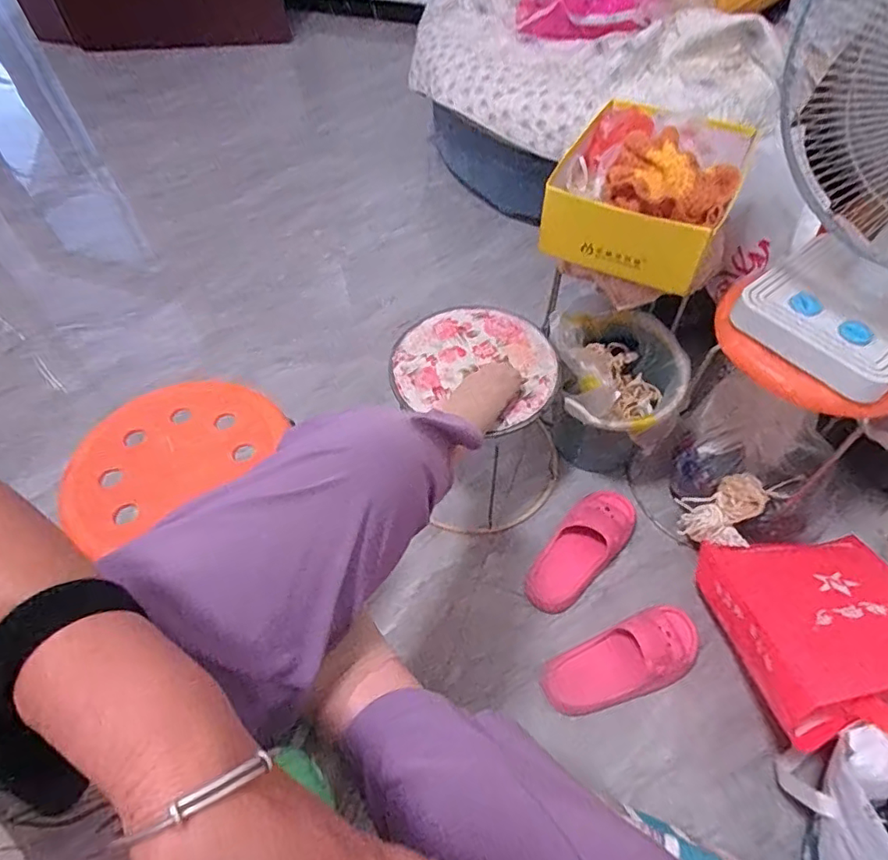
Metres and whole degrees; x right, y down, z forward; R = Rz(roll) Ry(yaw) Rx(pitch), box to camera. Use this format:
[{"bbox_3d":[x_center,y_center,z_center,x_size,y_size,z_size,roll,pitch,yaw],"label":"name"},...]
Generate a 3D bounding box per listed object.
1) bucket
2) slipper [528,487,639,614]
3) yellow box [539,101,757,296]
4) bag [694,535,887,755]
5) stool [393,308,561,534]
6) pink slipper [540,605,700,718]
[{"bbox_3d":[0.325,-0.063,1.080,0.219,0.263,0.257,2,55,4],"label":"bucket"},{"bbox_3d":[0.255,0.217,1.027,0.102,0.079,0.260,36,63,24],"label":"slipper"},{"bbox_3d":[0.337,-0.404,0.928,0.257,0.122,0.345,21,58,16],"label":"yellow box"},{"bbox_3d":[0.580,0.315,0.805,0.286,0.141,0.427,-20,25,6],"label":"bag"},{"bbox_3d":[0.069,-0.026,1.051,0.282,0.316,0.319,-21,57,-13],"label":"stool"},{"bbox_3d":[0.297,0.380,0.912,0.269,0.079,0.110,-21,57,-13],"label":"pink slipper"}]

